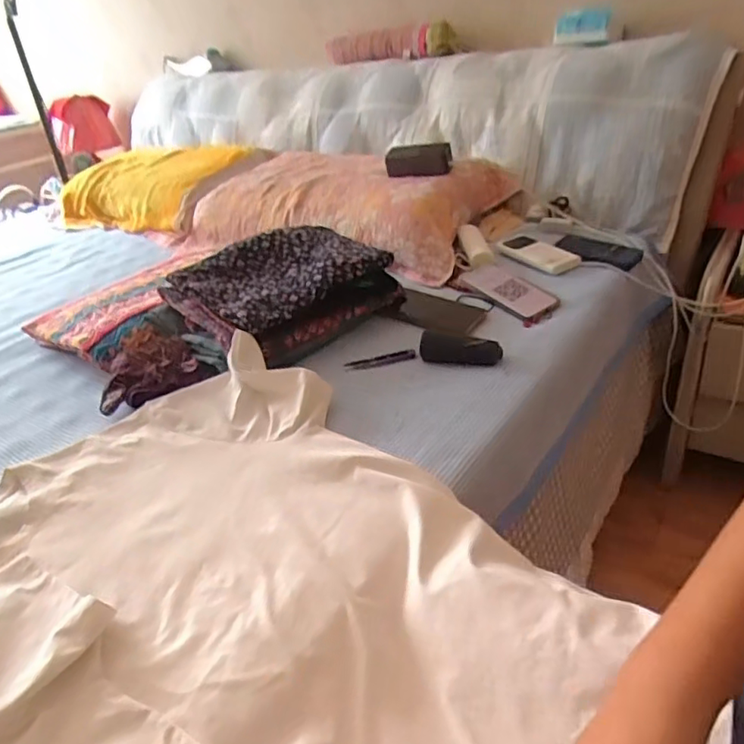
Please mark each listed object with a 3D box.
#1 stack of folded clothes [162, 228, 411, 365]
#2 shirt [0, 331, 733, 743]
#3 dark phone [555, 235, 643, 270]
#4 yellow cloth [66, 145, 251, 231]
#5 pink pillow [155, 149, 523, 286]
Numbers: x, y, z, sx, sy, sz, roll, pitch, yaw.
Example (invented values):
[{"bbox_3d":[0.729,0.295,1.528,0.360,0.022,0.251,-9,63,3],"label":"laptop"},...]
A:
[{"bbox_3d":[-0.126,-0.123,0.871,0.303,0.119,0.205,-29,38,-30],"label":"stack of folded clothes"},{"bbox_3d":[-0.089,0.193,0.489,0.667,0.086,0.476,11,36,27],"label":"shirt"},{"bbox_3d":[0.388,-0.215,0.999,0.082,0.010,0.149,-31,39,-33],"label":"dark phone"},{"bbox_3d":[-0.609,-0.509,1.582,0.562,0.163,0.324,12,37,29],"label":"yellow cloth"},{"bbox_3d":[-0.086,-0.364,1.233,0.712,0.132,0.408,18,40,34],"label":"pink pillow"}]

